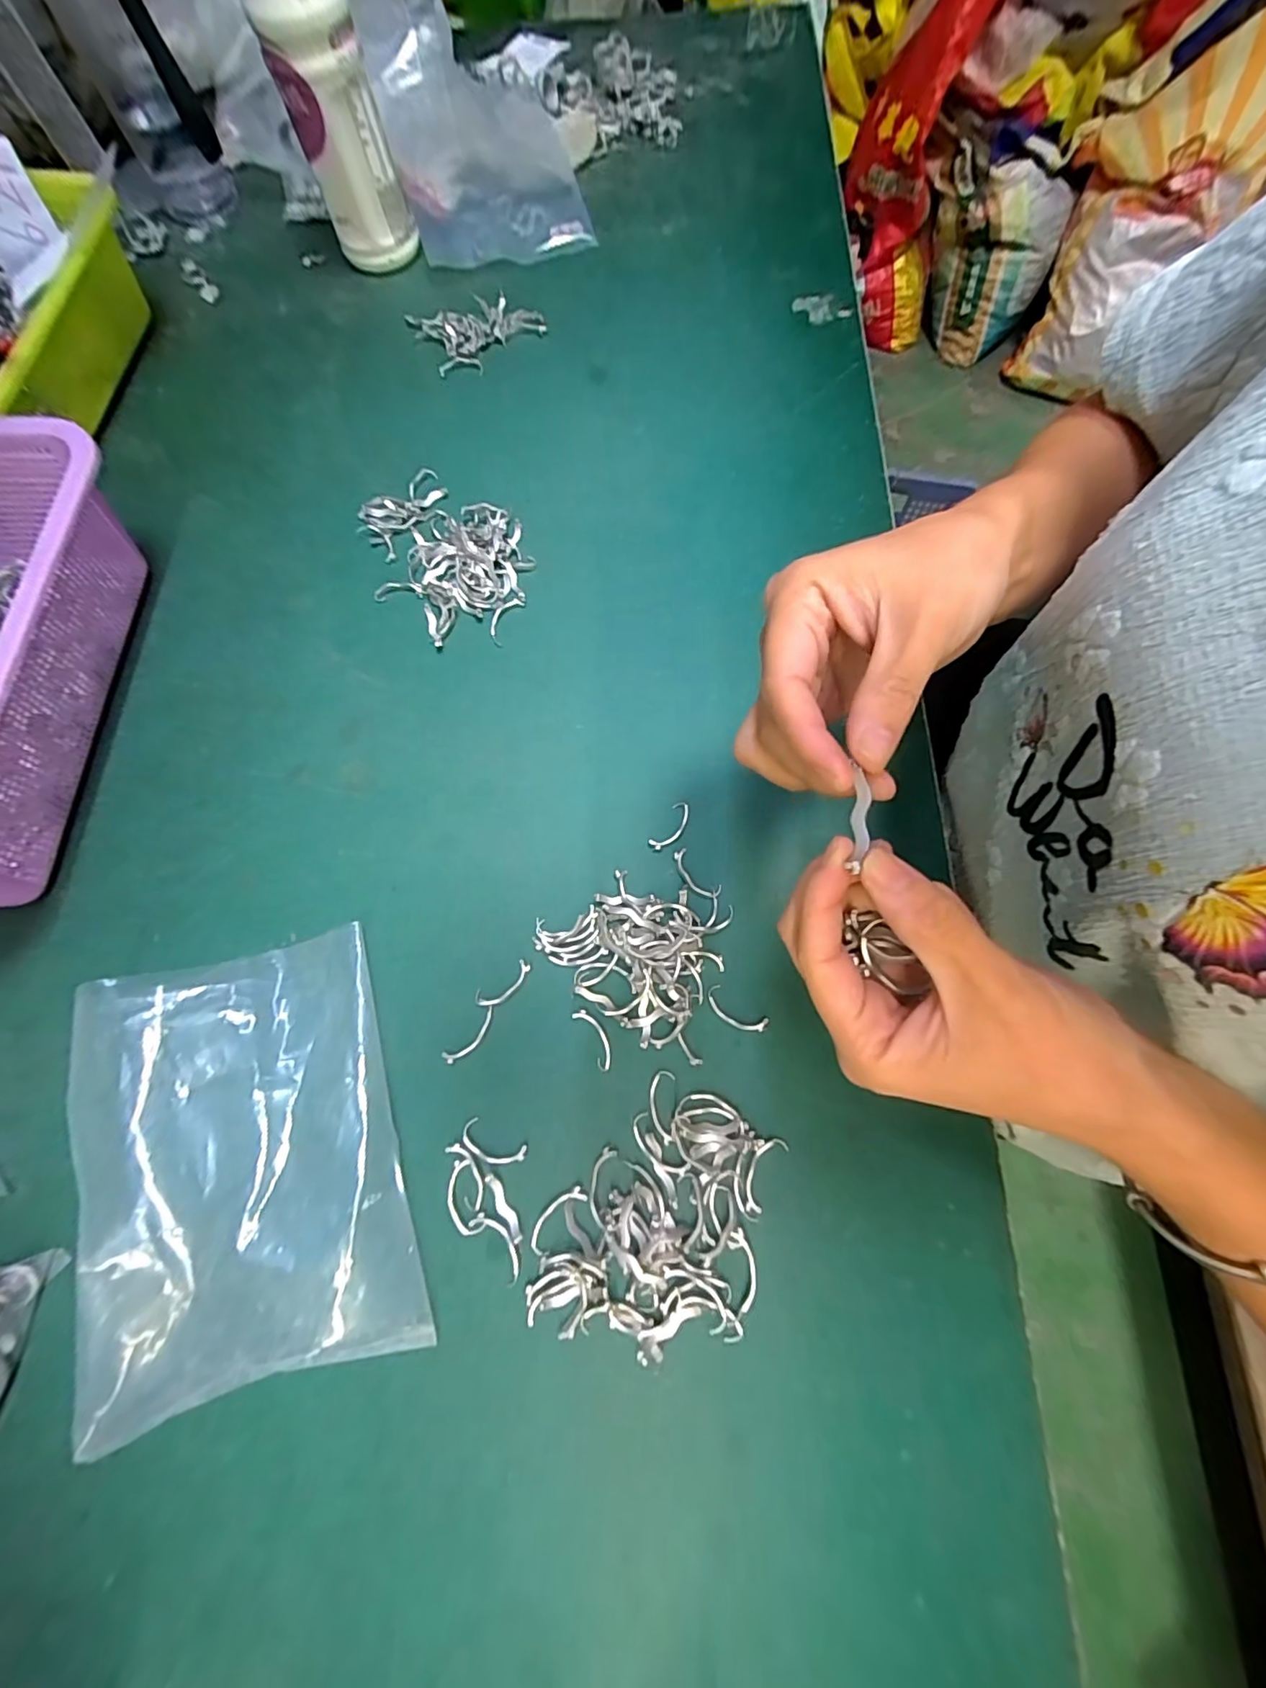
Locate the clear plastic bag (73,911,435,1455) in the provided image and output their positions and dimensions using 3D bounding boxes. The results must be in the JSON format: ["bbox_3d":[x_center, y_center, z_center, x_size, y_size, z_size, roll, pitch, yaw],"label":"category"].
[{"bbox_3d":[-0.187,0.146,0.257,0.143,0.038,0.191,-17,73,-4],"label":"clear plastic bag"}]

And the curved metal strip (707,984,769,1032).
[{"bbox_3d":[0.053,0.087,0.288,0.033,0.004,0.013,33,76,11],"label":"curved metal strip"}]

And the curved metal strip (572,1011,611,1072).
[{"bbox_3d":[-0.019,0.100,0.284,0.011,0.004,0.032,-29,74,-8],"label":"curved metal strip"}]

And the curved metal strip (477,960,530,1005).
[{"bbox_3d":[-0.068,0.075,0.293,0.033,0.004,0.013,-33,74,-9],"label":"curved metal strip"}]

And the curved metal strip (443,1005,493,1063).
[{"bbox_3d":[-0.083,0.099,0.286,0.034,0.004,0.010,-44,76,-11],"label":"curved metal strip"}]

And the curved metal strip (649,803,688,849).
[{"bbox_3d":[0.022,-0.011,0.318,0.013,0.004,0.032,32,76,11],"label":"curved metal strip"}]

